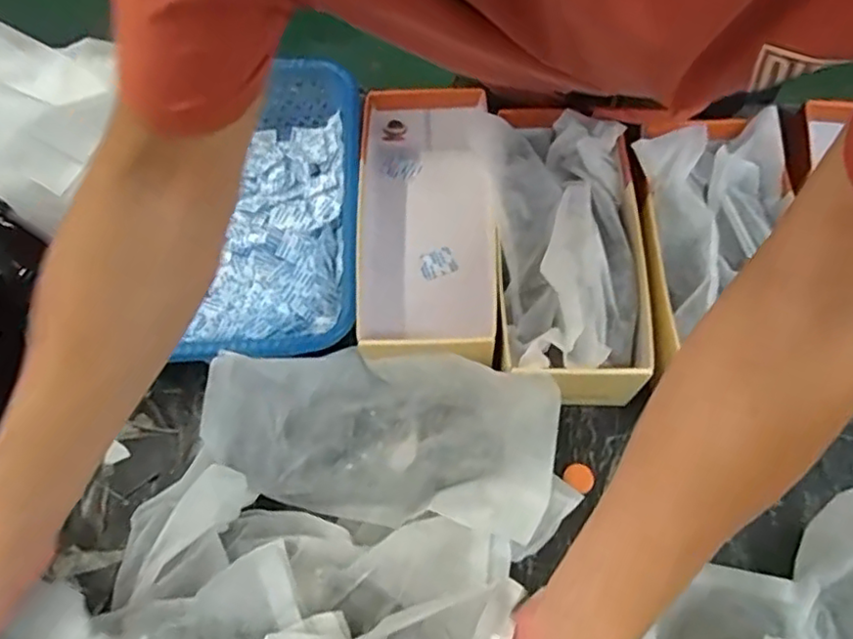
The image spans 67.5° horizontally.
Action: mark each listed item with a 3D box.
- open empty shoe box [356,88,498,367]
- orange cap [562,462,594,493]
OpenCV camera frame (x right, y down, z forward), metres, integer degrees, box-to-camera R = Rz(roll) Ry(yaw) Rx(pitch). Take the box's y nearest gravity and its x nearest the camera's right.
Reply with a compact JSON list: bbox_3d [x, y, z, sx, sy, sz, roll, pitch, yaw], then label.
[{"bbox_3d":[0.001,-0.091,0.638,0.130,0.104,0.279,-1,67,1],"label":"open empty shoe box"},{"bbox_3d":[0.139,0.142,0.577,0.026,0.005,0.024,0,67,1],"label":"orange cap"}]

